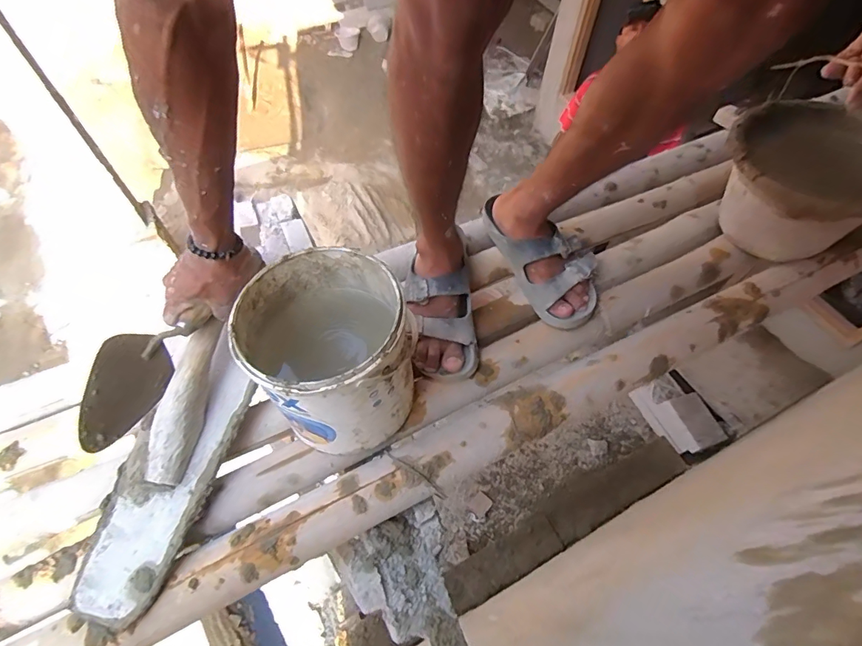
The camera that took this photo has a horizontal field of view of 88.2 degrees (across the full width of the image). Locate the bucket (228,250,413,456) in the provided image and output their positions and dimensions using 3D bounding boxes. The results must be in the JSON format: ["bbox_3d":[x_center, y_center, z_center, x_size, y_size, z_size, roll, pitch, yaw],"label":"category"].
[{"bbox_3d":[-0.118,0.039,0.529,0.169,0.193,0.183,1,58,-1],"label":"bucket"}]

